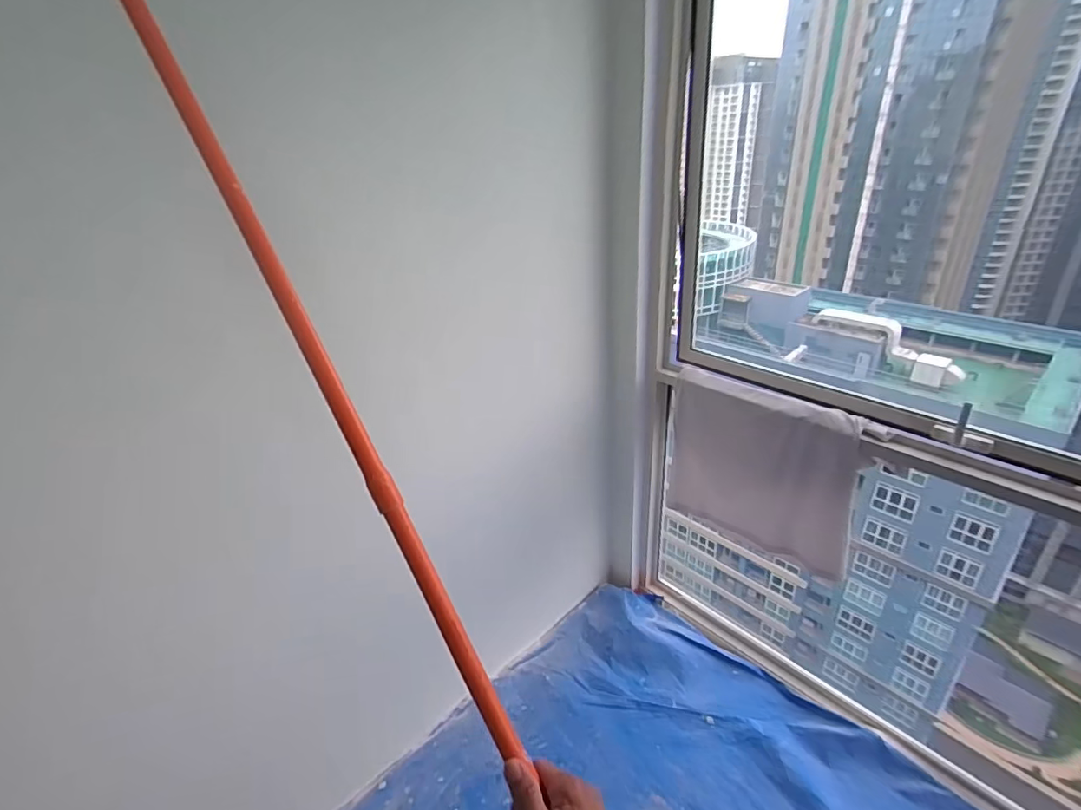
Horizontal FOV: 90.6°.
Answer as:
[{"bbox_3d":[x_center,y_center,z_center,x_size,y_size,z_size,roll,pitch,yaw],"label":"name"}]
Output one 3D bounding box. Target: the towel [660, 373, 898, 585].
[{"bbox_3d":[0.631,0.198,1.570,0.090,0.514,0.564,-25,34,-34],"label":"towel"}]

